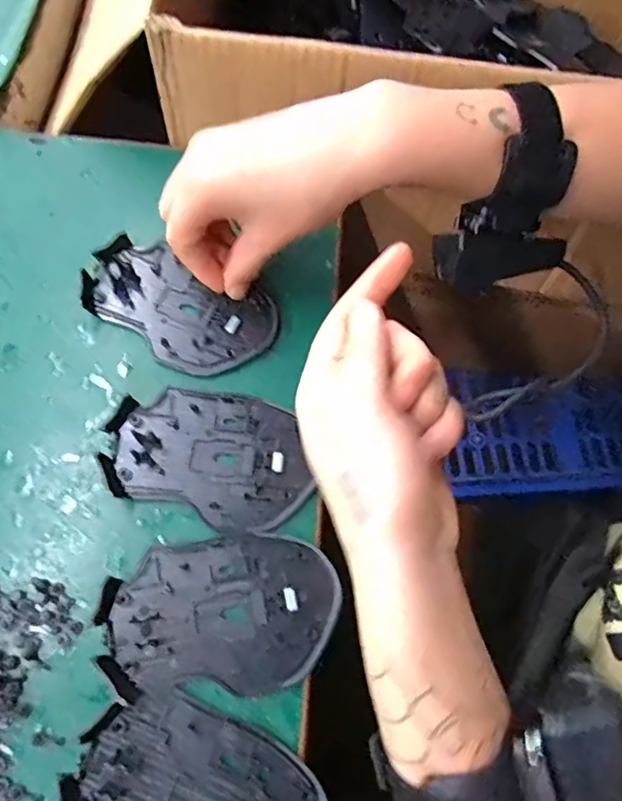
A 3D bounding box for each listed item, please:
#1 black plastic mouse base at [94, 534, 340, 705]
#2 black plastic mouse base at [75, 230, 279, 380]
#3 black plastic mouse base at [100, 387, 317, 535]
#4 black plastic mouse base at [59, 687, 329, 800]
[{"bbox_3d":[-0.044,0.105,0.286,0.112,0.009,0.071,0,68,-2],"label":"black plastic mouse base"},{"bbox_3d":[-0.080,-0.056,0.349,0.115,0.010,0.064,27,70,6],"label":"black plastic mouse base"},{"bbox_3d":[-0.054,0.028,0.316,0.109,0.009,0.072,16,69,4],"label":"black plastic mouse base"},{"bbox_3d":[-0.049,0.180,0.258,0.113,0.009,0.070,24,70,7],"label":"black plastic mouse base"}]

